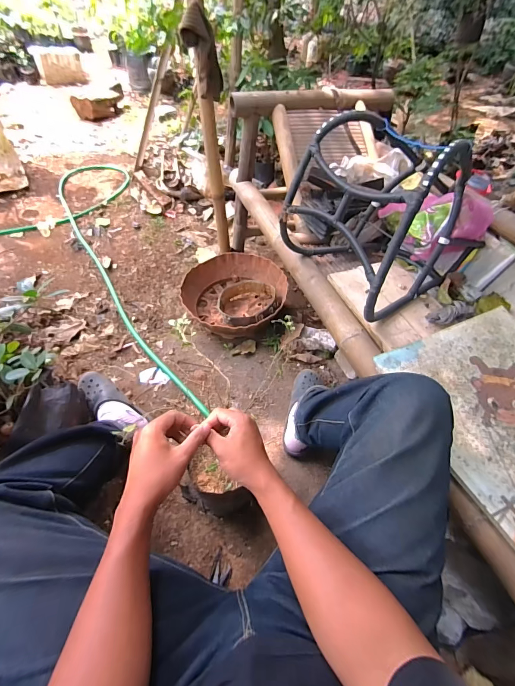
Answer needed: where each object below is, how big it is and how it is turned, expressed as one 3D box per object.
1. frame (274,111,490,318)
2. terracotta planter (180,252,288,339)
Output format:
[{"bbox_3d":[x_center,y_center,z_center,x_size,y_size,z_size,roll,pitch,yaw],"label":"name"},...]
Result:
[{"bbox_3d":[0.302,-0.311,0.802,0.415,0.374,0.328,-28,55,-25],"label":"frame"},{"bbox_3d":[-0.085,-0.164,1.230,0.358,0.118,0.376,9,48,5],"label":"terracotta planter"}]

